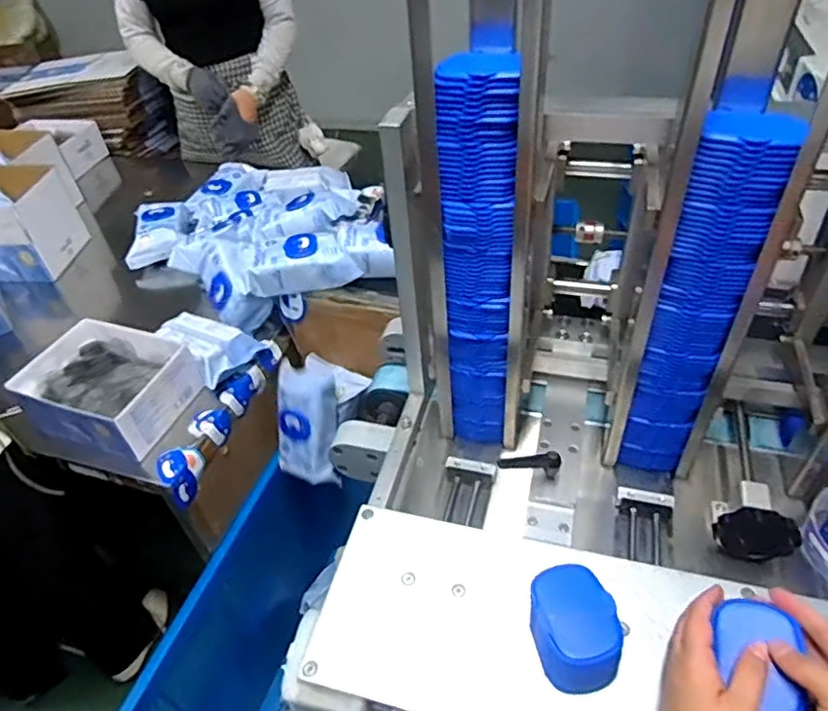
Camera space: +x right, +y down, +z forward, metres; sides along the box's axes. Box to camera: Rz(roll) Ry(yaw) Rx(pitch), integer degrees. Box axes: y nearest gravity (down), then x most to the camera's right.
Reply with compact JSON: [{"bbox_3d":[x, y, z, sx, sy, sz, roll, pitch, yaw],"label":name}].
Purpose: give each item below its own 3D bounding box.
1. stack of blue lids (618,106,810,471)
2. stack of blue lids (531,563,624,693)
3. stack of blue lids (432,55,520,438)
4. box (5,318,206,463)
[{"bbox_3d":[0.274,-0.038,0.585,0.069,0.384,0.076,17,48,22],"label":"stack of blue lids"},{"bbox_3d":[0.138,0.240,0.519,0.069,0.058,0.092,-12,44,-7],"label":"stack of blue lids"},{"bbox_3d":[0.065,-0.079,0.625,0.067,0.431,0.075,-2,43,3],"label":"stack of blue lids"},{"bbox_3d":[-0.571,0.053,1.108,0.281,0.112,0.224,11,46,17],"label":"box"}]

